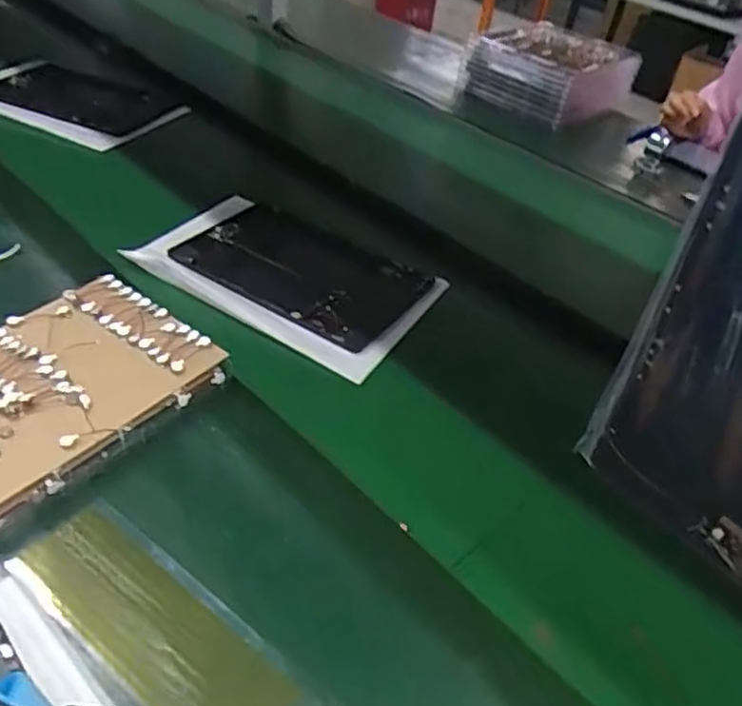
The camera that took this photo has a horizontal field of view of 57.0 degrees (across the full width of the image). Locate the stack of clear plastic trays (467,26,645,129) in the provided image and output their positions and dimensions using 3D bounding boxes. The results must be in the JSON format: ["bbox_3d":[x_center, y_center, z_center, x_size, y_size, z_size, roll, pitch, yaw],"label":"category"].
[{"bbox_3d":[0.306,-0.479,1.155,0.225,0.104,0.216,-26,52,-36],"label":"stack of clear plastic trays"}]

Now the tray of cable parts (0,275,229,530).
[{"bbox_3d":[-0.241,0.029,0.519,0.166,0.037,0.219,31,45,25],"label":"tray of cable parts"}]

